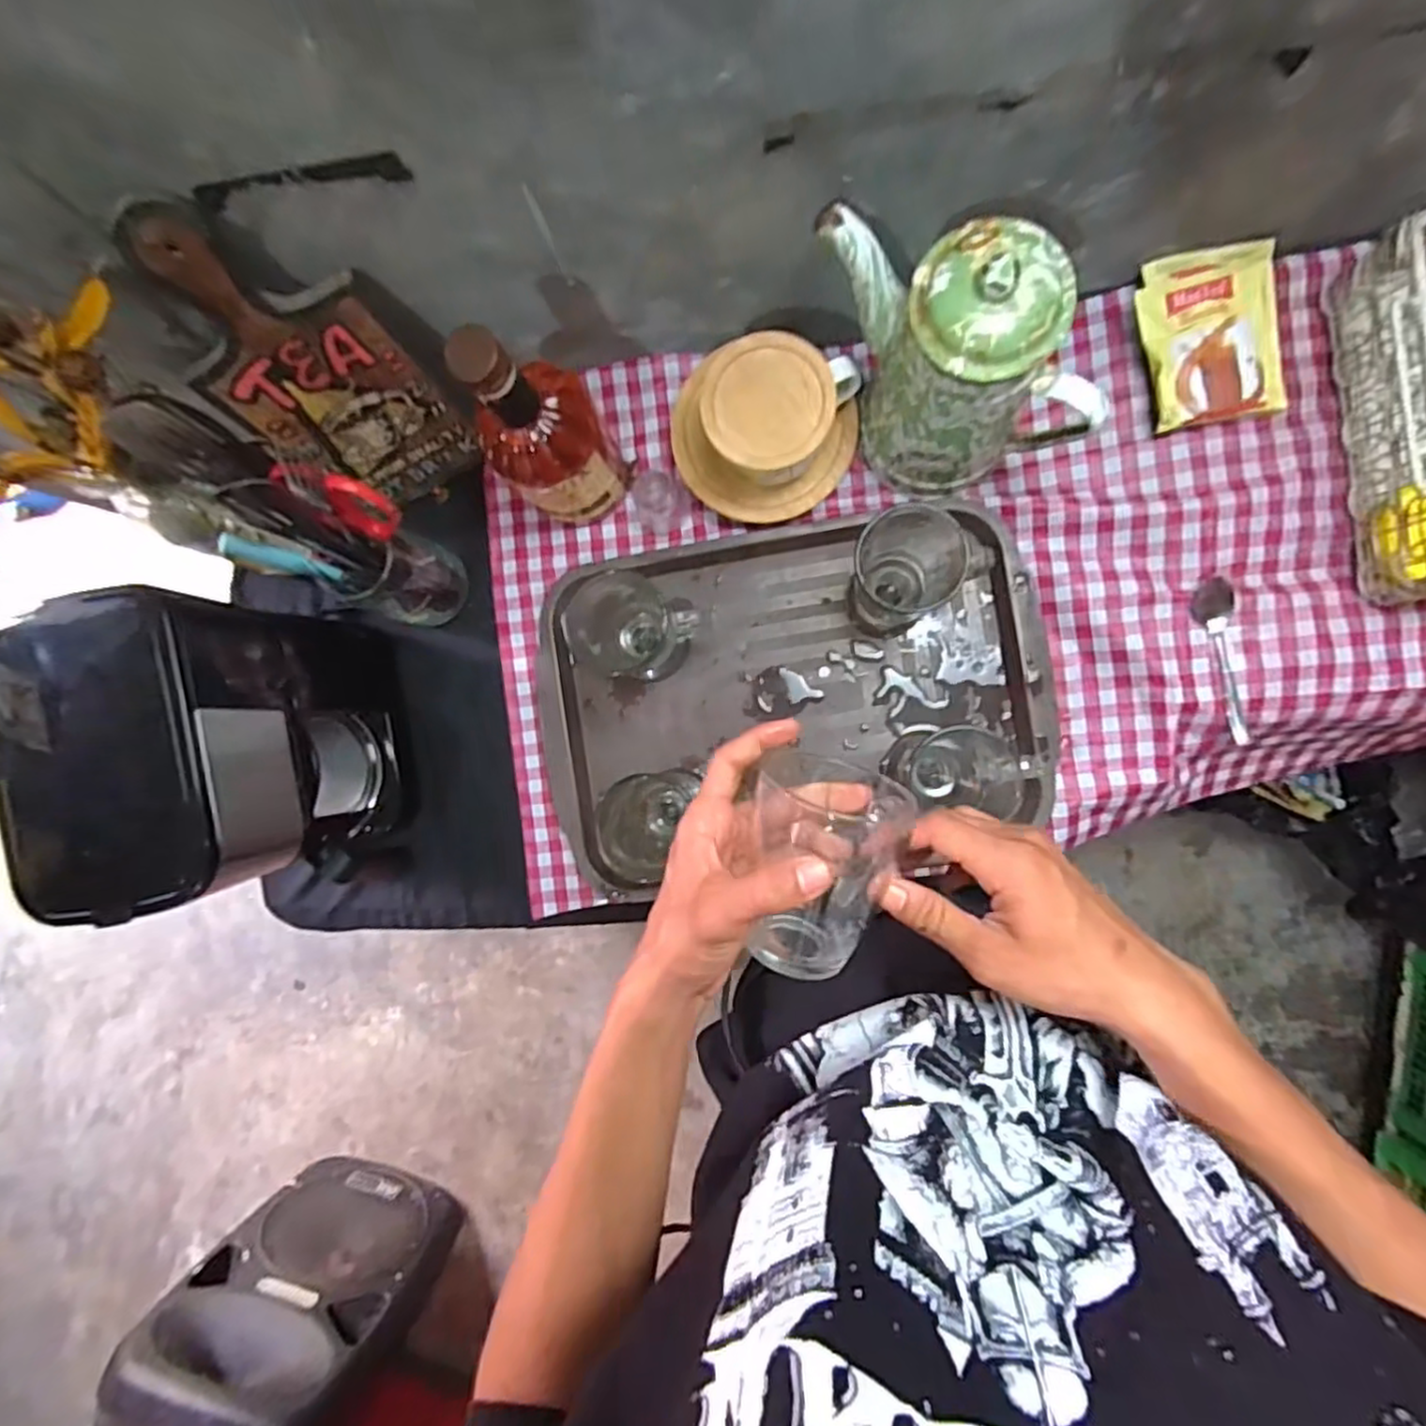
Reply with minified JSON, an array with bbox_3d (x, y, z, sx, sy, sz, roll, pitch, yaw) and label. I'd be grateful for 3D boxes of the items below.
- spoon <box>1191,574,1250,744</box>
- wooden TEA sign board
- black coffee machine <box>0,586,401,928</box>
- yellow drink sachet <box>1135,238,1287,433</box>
[{"bbox_3d":[0.404,-0.041,0.556,0.027,0.017,0.130,-13,88,6],"label":"spoon"},{"bbox_3d":[-0.290,-0.251,0.533,0.141,0.277,0.018,-28,71,10],"label":"wooden TEA sign board"},{"bbox_3d":[-0.355,0.027,0.536,0.134,0.236,0.204,-9,89,6],"label":"black coffee machine"},{"bbox_3d":[0.387,-0.292,0.553,0.098,0.028,0.128,-9,89,6],"label":"yellow drink sachet"}]

